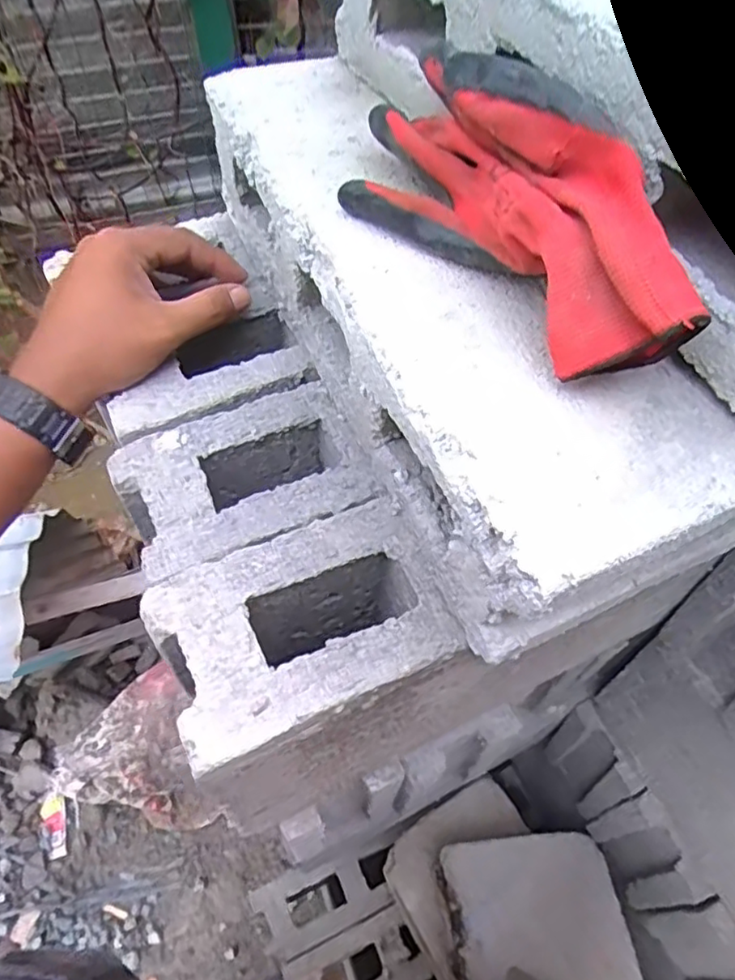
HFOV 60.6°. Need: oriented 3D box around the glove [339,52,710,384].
[{"bbox_3d":[0.060,-0.128,0.272,0.063,0.074,0.202,-29,60,-20],"label":"glove"}]

